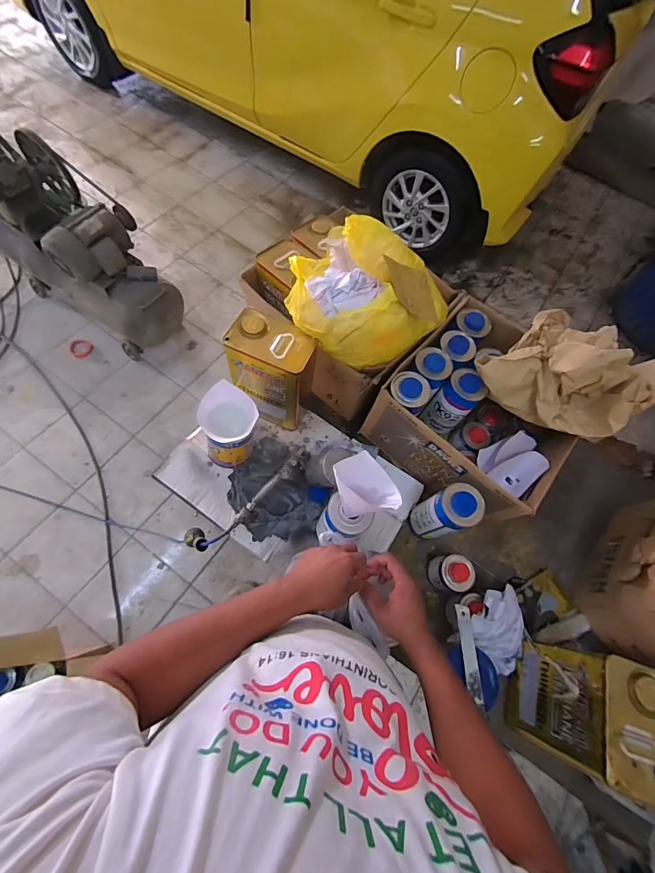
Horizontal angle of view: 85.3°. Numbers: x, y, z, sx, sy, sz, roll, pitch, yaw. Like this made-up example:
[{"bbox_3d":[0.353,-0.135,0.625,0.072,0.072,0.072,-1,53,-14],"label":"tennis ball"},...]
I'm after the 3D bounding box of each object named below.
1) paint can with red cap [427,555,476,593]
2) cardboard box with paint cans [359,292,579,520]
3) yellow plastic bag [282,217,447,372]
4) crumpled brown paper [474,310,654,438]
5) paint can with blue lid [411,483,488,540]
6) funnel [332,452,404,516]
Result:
[{"bbox_3d":[0.267,0.296,0.768,0.077,0.086,0.074,3,67,-6],"label":"paint can with red cap"},{"bbox_3d":[0.344,-0.058,0.827,0.377,0.212,0.373,42,68,11],"label":"cardboard box with paint cans"},{"bbox_3d":[0.091,-0.285,0.714,0.282,0.183,0.292,26,66,4],"label":"yellow plastic bag"},{"bbox_3d":[0.489,-0.126,0.708,0.263,0.190,0.257,-30,74,-18],"label":"crumpled brown paper"},{"bbox_3d":[0.244,0.161,0.740,0.083,0.173,0.085,3,67,-6],"label":"paint can with blue lid"},{"bbox_3d":[0.064,0.083,0.613,0.103,0.056,0.104,-10,69,-12],"label":"funnel"}]

